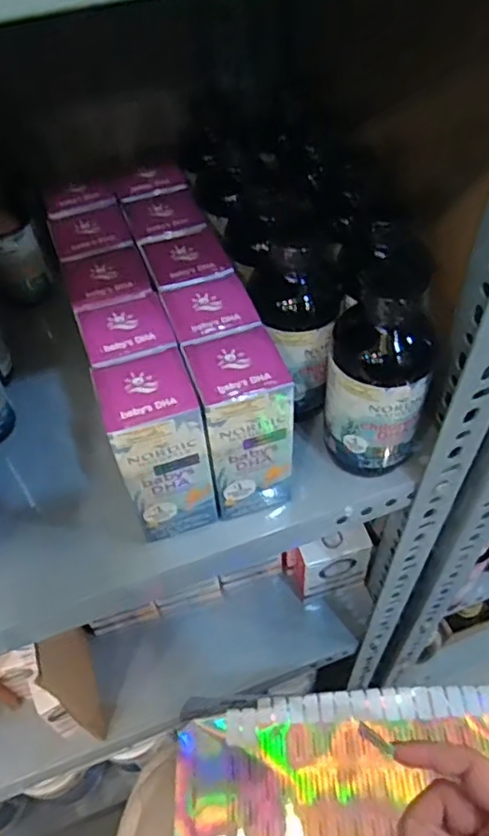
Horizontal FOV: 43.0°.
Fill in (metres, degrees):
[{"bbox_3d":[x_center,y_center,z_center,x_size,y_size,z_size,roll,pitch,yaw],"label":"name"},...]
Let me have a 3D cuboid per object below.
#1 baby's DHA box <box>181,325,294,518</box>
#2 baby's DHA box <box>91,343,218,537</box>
[{"bbox_3d":[-0.001,0.006,0.360,0.046,0.107,0.051,-15,53,-8],"label":"baby's DHA box"},{"bbox_3d":[-0.048,0.017,0.352,0.046,0.105,0.048,-17,54,-10],"label":"baby's DHA box"}]

